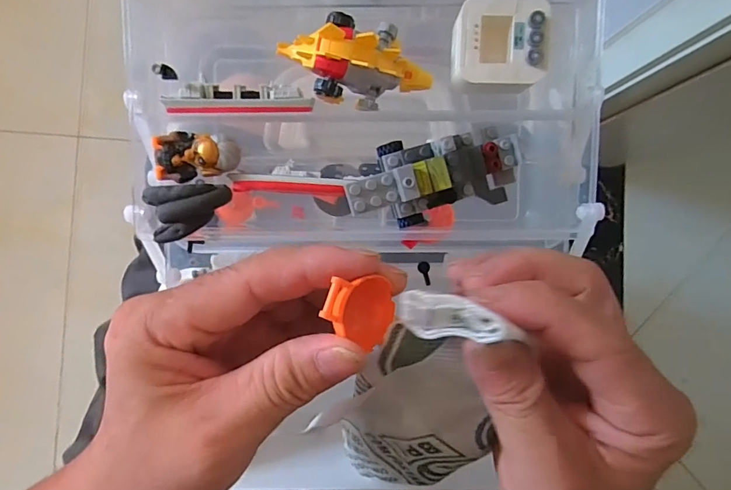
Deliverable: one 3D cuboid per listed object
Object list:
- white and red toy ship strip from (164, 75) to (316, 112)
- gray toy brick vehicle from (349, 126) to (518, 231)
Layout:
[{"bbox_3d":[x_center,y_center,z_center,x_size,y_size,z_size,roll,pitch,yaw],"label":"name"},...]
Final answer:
[{"bbox_3d":[-0.063,-0.074,0.226,0.071,0.008,0.014,-1,87,-8],"label":"white and red toy ship strip"},{"bbox_3d":[0.034,-0.033,0.224,0.087,0.026,0.039,-11,89,-8],"label":"gray toy brick vehicle"}]

